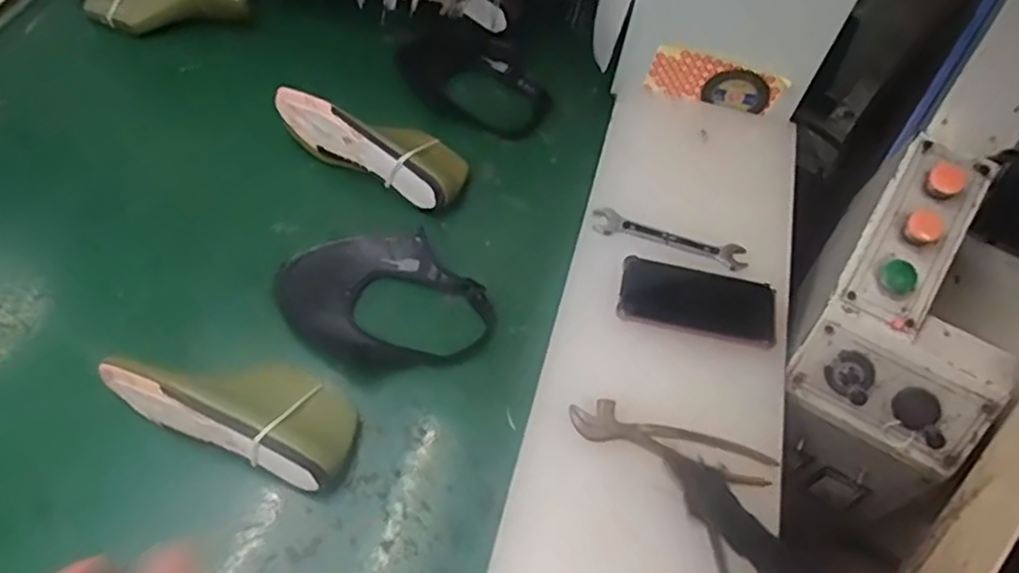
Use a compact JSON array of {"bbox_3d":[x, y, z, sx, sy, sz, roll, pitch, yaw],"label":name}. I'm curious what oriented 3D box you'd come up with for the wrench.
[{"bbox_3d":[0.180,-0.053,0.776,0.172,0.010,0.037,18,57,6],"label":"wrench"}]

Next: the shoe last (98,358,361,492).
[{"bbox_3d":[-0.250,0.105,0.641,0.223,0.079,0.098,21,57,9],"label":"shoe last"}]

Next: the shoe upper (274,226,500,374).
[{"bbox_3d":[-0.134,0.015,0.744,0.224,0.033,0.153,-3,57,-7],"label":"shoe upper"}]

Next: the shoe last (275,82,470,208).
[{"bbox_3d":[-0.157,-0.180,0.832,0.229,0.093,0.093,27,58,12],"label":"shoe last"}]

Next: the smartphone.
[{"bbox_3d":[0.197,0.016,0.720,0.158,0.011,0.080,14,56,4],"label":"smartphone"}]

